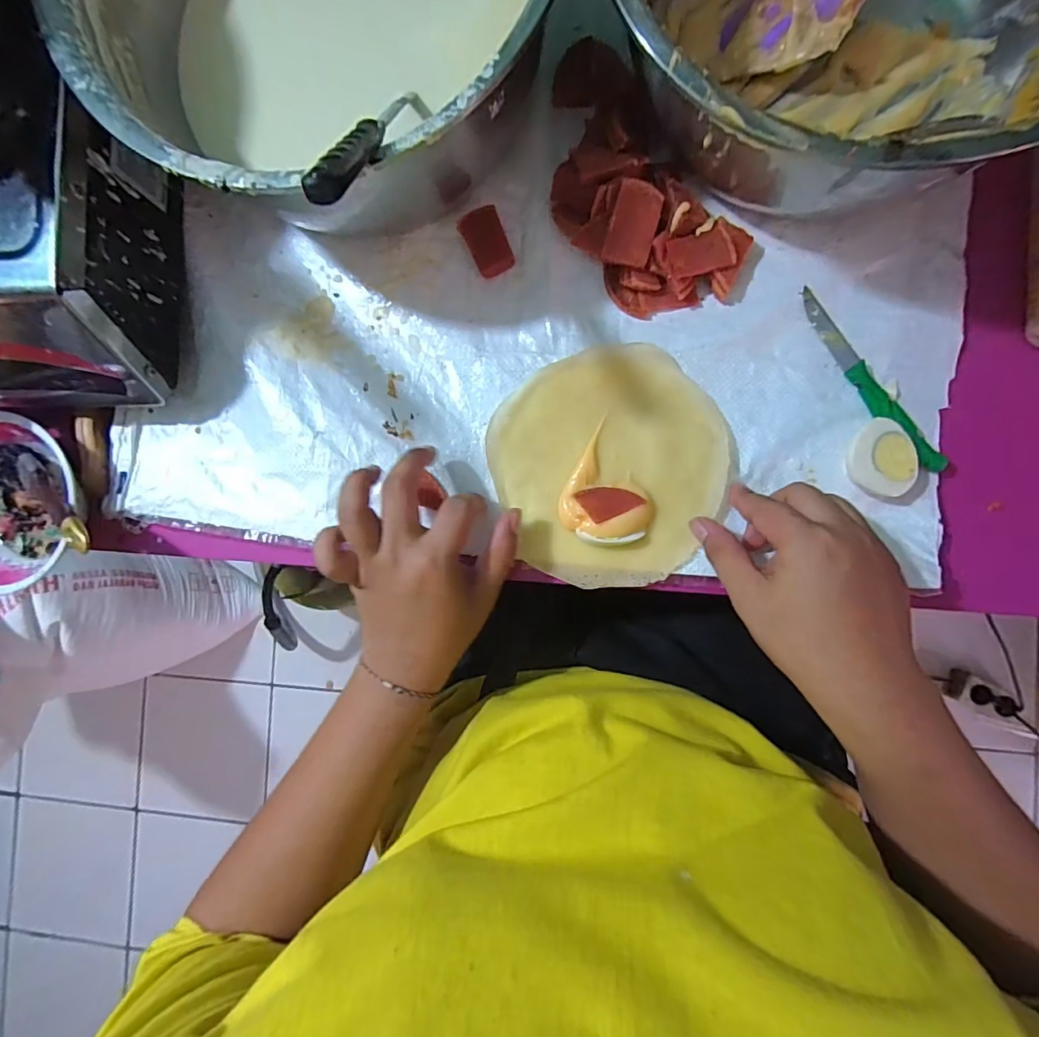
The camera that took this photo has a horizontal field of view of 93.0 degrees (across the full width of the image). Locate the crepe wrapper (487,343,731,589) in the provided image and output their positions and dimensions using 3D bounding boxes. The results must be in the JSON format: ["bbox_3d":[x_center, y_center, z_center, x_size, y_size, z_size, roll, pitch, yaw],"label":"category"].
[{"bbox_3d":[0.065,-0.037,0.355,0.162,0.018,0.165,0,89,6],"label":"crepe wrapper"}]

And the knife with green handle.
[{"bbox_3d":[0.238,-0.093,0.337,0.019,0.009,0.148,-35,85,4],"label":"knife with green handle"}]

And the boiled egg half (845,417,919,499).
[{"bbox_3d":[0.240,-0.040,0.331,0.040,0.019,0.049,0,89,6],"label":"boiled egg half"}]

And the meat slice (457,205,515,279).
[{"bbox_3d":[-0.023,-0.206,0.367,0.030,0.011,0.050,-27,86,5],"label":"meat slice"}]

